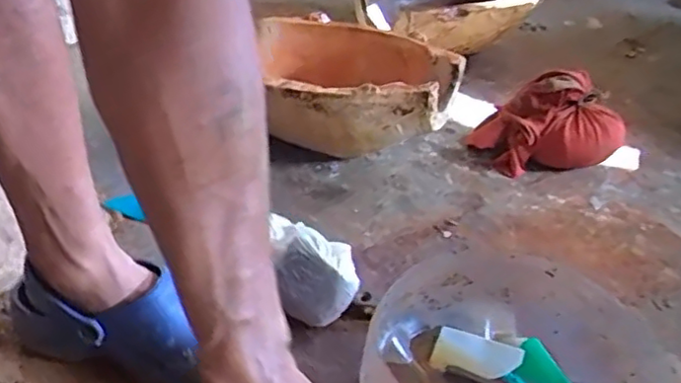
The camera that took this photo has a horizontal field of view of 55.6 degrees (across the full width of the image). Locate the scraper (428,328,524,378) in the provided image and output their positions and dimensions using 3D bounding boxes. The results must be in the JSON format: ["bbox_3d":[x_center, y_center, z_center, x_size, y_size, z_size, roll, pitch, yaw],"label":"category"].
[{"bbox_3d":[0.133,0.160,0.638,0.088,0.010,0.038,5,75,27],"label":"scraper"}]

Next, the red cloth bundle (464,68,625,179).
[{"bbox_3d":[0.311,-0.102,0.980,0.198,0.126,0.131,6,36,-2],"label":"red cloth bundle"}]

